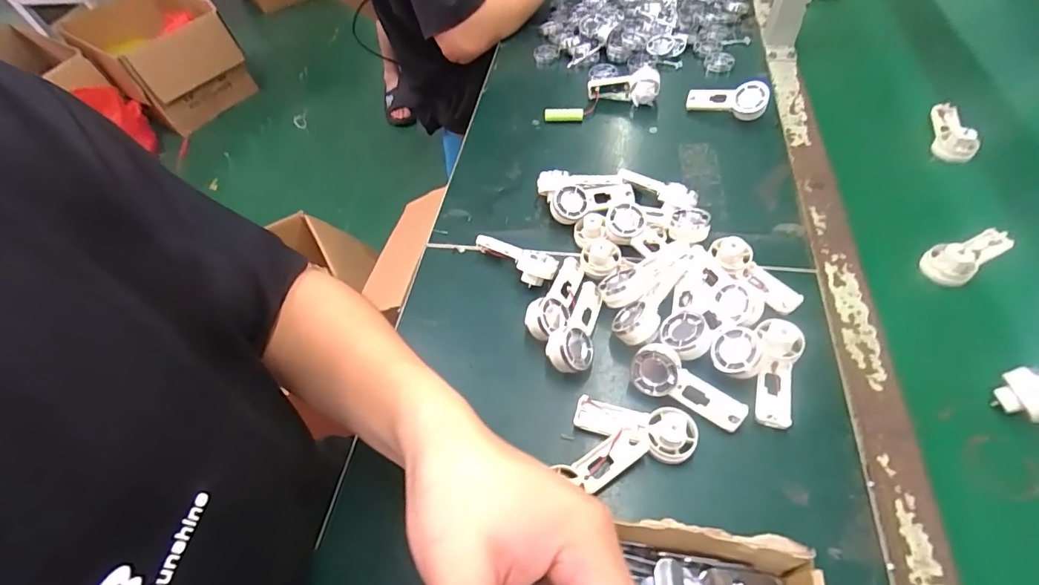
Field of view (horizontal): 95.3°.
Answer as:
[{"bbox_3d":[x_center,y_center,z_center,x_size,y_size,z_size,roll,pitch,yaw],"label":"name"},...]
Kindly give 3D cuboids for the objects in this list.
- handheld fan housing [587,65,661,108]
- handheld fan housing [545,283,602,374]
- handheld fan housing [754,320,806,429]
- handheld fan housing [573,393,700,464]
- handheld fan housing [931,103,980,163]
[{"bbox_3d":[0.141,-0.278,0.639,0.093,0.047,0.026,13,57,15],"label":"handheld fan housing"},{"bbox_3d":[0.051,0.030,0.436,0.039,0.031,0.093,8,56,11],"label":"handheld fan housing"},{"bbox_3d":[0.215,0.067,0.394,0.033,0.021,0.091,13,69,14],"label":"handheld fan housing"},{"bbox_3d":[0.092,0.102,0.376,0.093,0.027,0.040,16,57,16],"label":"handheld fan housing"},{"bbox_3d":[0.514,-0.193,0.560,0.038,0.035,0.095,21,59,19],"label":"handheld fan housing"}]

